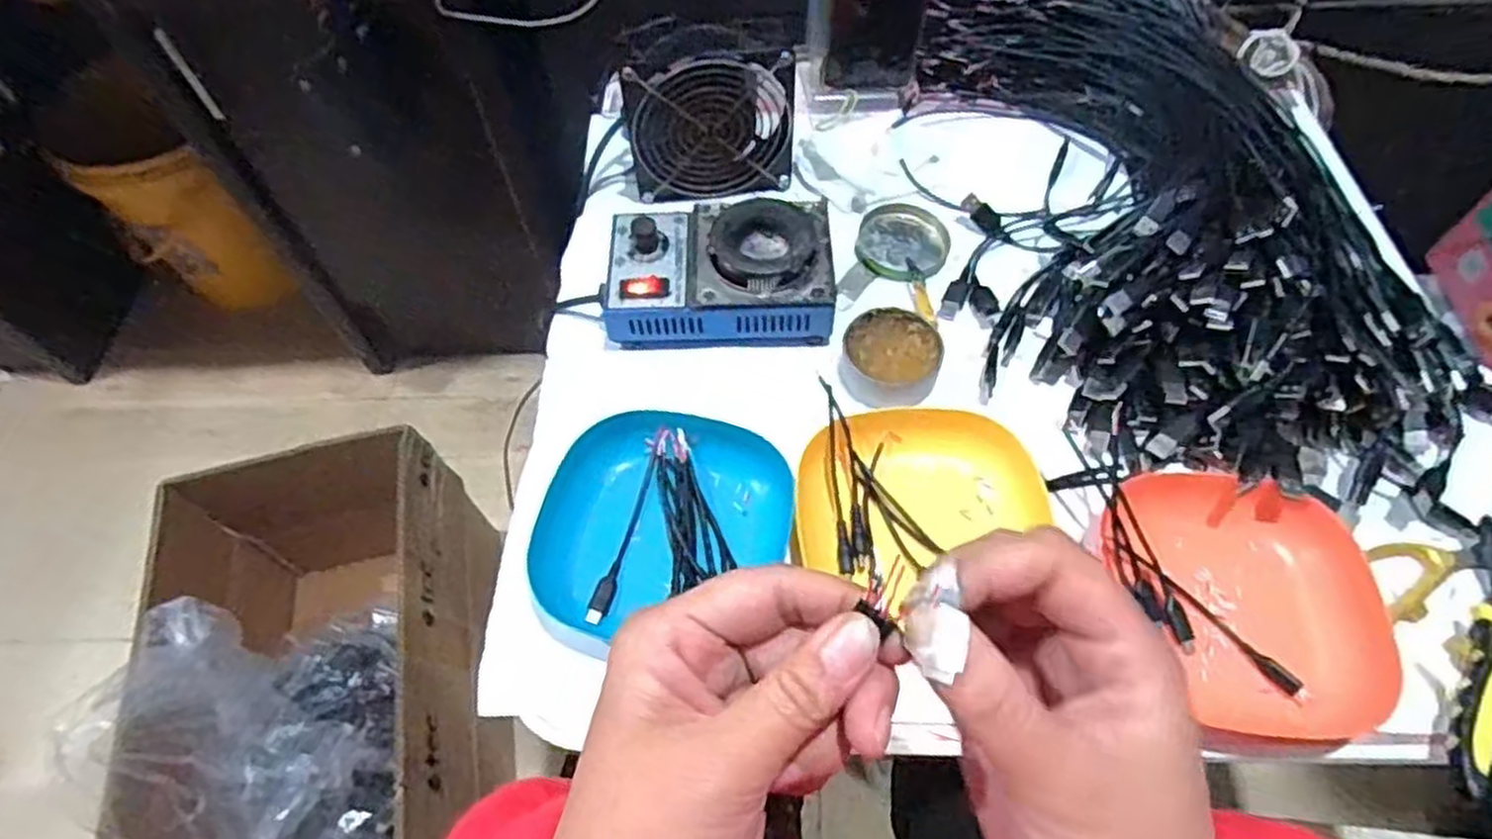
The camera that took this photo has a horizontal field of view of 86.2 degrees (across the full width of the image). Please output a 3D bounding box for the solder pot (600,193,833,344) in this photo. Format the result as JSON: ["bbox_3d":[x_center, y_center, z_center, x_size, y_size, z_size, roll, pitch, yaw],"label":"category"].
[{"bbox_3d":[-0.017,-0.101,0.540,0.147,0.057,0.095,-1,59,1],"label":"solder pot"}]

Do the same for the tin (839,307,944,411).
[{"bbox_3d":[0.094,-0.039,0.518,0.062,0.024,0.068,-1,59,1],"label":"tin"}]

